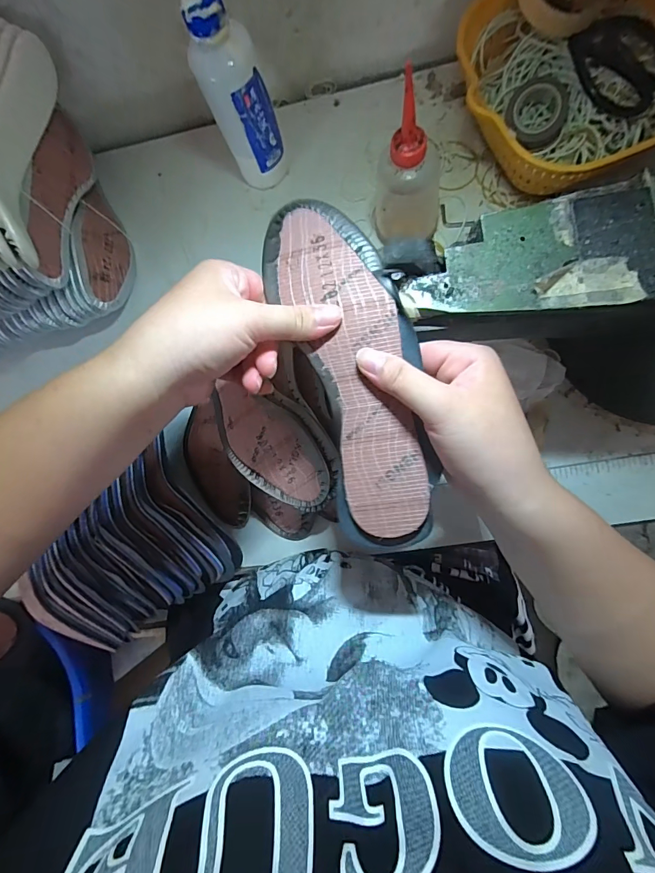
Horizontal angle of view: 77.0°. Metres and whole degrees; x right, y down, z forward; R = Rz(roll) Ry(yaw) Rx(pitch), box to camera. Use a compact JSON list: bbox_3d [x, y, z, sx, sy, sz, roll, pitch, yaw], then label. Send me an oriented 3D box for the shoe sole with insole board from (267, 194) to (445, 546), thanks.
[{"bbox_3d":[0.019,-0.045,0.265,0.075,0.024,0.230,-16,89,3],"label":"shoe sole with insole board"}]

